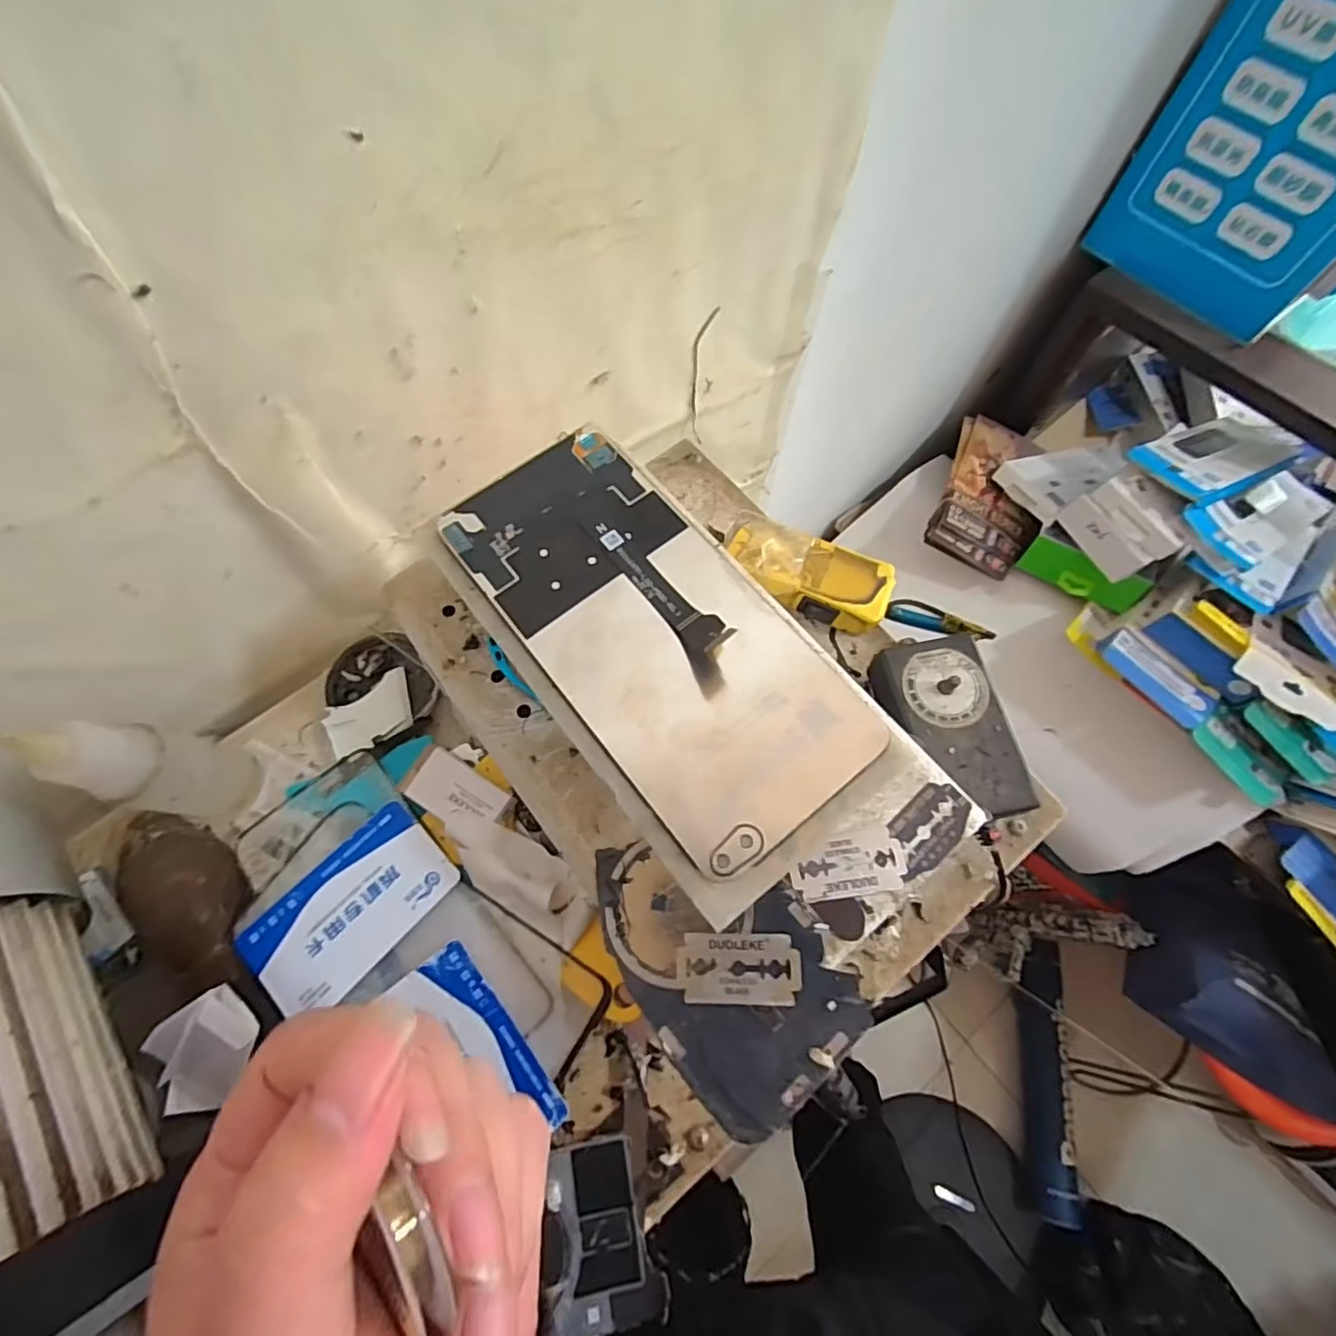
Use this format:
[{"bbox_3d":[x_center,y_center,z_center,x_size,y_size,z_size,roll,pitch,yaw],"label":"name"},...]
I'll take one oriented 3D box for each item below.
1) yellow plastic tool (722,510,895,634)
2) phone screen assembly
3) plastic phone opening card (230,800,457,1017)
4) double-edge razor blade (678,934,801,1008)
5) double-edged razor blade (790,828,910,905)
[{"bbox_3d":[0.076,-0.051,0.328,0.089,0.028,0.039,18,68,8],"label":"yellow plastic tool"},{"bbox_3d":[-0.006,-0.014,0.196,0.069,0.005,0.153,-36,71,-14],"label":"phone screen assembly"},{"bbox_3d":[-0.142,0.104,0.266,0.056,0.004,0.083,40,73,19],"label":"plastic phone opening card"},{"bbox_3d":[0.025,0.104,0.207,0.042,0.004,0.022,0,72,3],"label":"double-edge razor blade"},{"bbox_3d":[0.066,0.071,0.218,0.042,0.004,0.022,-8,67,-3],"label":"double-edged razor blade"}]

